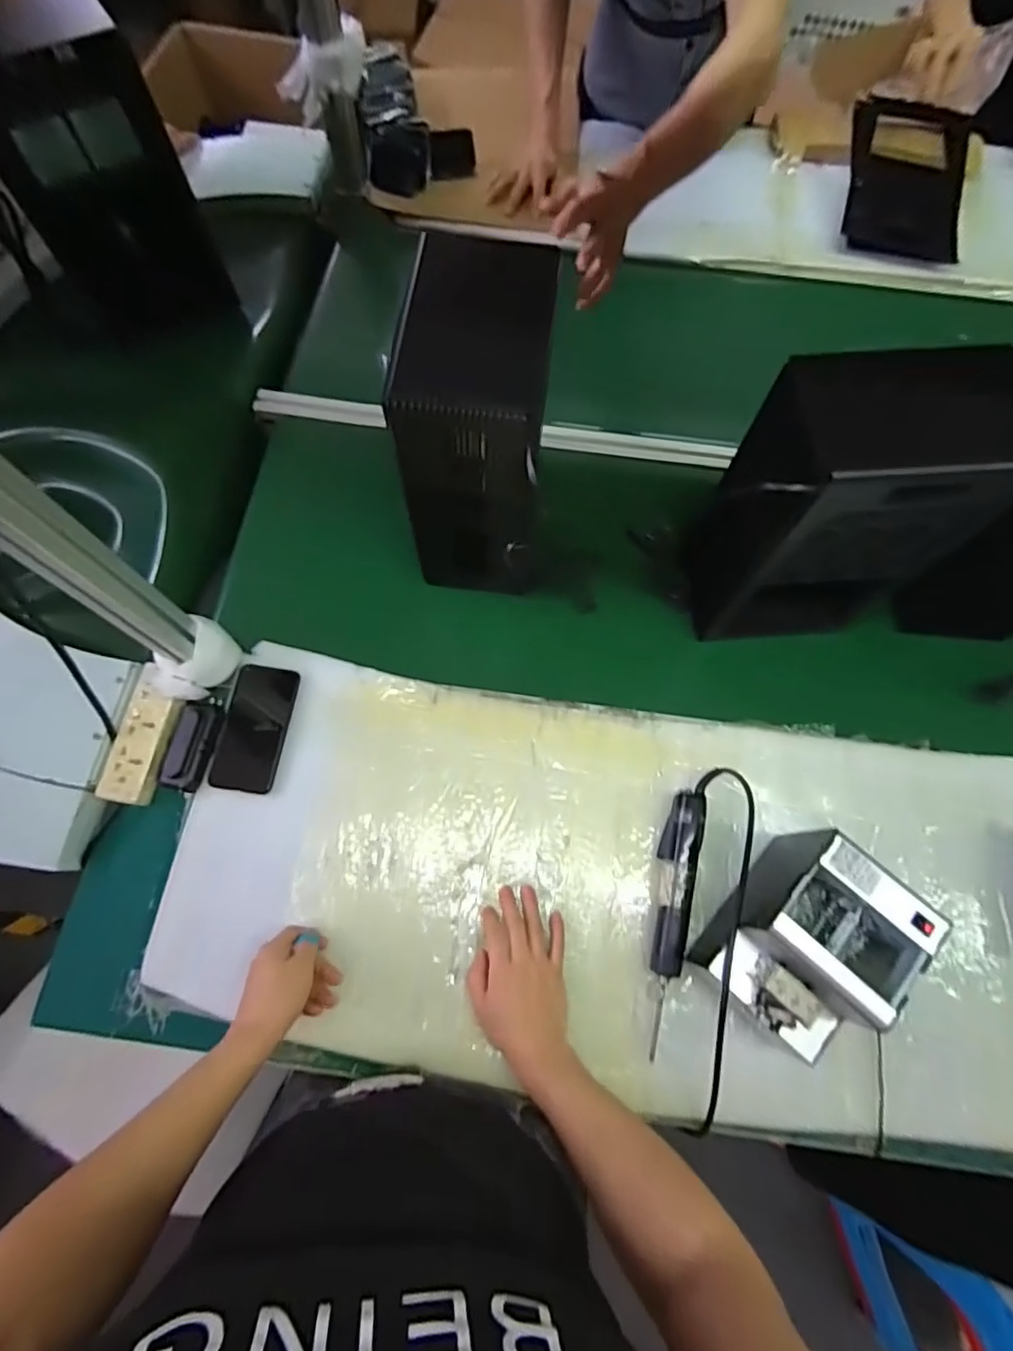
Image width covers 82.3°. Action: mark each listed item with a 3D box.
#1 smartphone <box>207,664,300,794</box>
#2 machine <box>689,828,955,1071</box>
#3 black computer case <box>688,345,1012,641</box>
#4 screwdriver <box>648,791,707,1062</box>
[{"bbox_3d":[-0.310,0.064,0.716,0.077,0.008,0.153,9,75,-3],"label":"smartphone"},{"bbox_3d":[0.303,0.270,0.587,0.131,0.148,0.171,39,74,11],"label":"machine"},{"bbox_3d":[0.347,-0.170,0.639,0.222,0.306,0.139,-9,71,-4],"label":"black computer case"},{"bbox_3d":[0.183,0.264,0.645,0.040,0.036,0.266,13,71,4],"label":"screwdriver"}]

